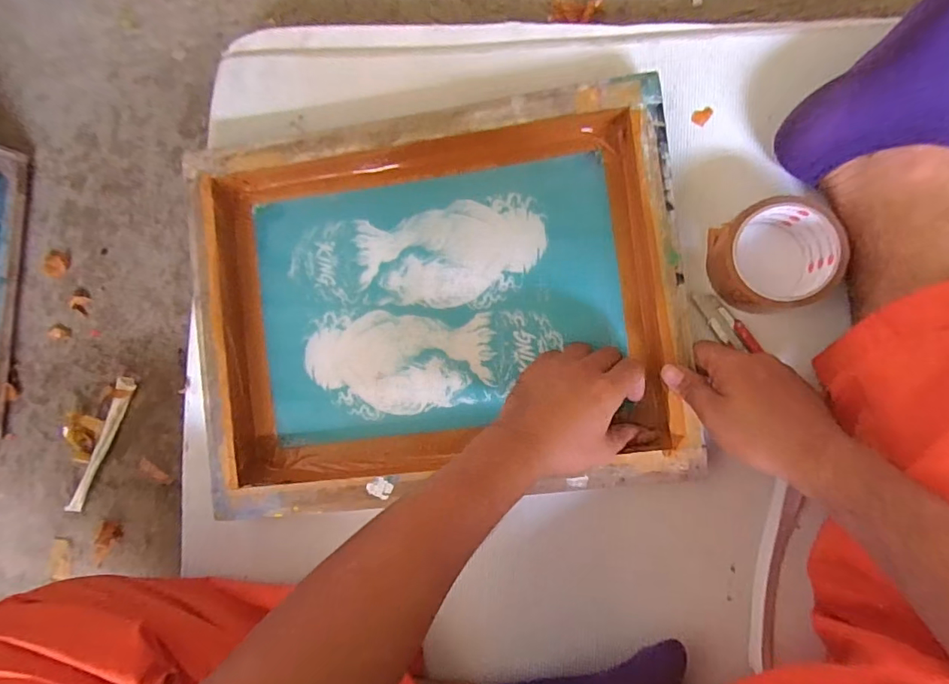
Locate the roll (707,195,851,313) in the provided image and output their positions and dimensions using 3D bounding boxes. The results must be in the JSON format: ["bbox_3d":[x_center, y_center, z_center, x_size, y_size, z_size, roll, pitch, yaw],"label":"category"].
[{"bbox_3d":[0.260,-0.073,0.430,0.090,0.054,0.089,0,88,7],"label":"roll"}]

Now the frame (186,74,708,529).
[{"bbox_3d":[-0.035,-0.034,0.463,0.438,0.052,0.347,-8,88,7],"label":"frame"}]

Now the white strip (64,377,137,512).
[{"bbox_3d":[-0.448,0.124,0.593,0.022,0.014,0.170,21,92,8],"label":"white strip"}]

